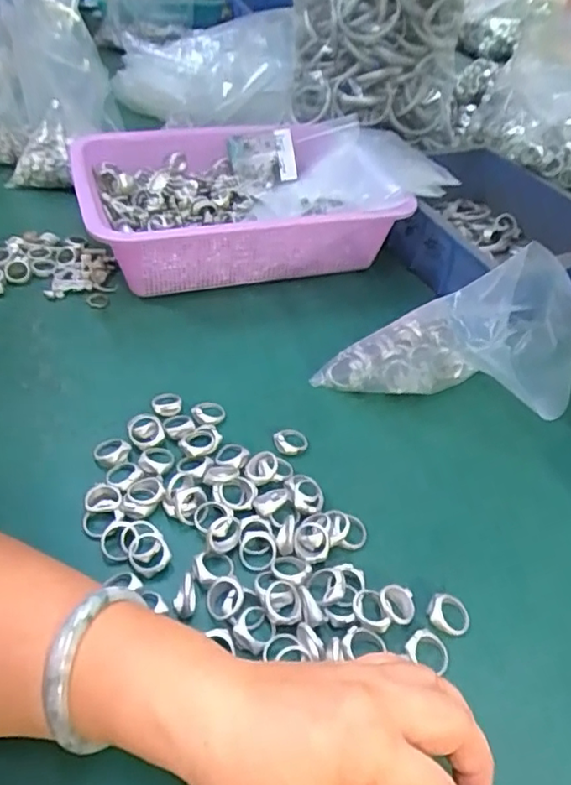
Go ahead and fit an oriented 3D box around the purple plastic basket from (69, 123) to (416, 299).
[{"bbox_3d":[-0.051,-0.188,0.599,0.297,0.086,0.223,-10,46,-16],"label":"purple plastic basket"}]

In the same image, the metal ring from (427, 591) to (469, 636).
[{"bbox_3d":[0.094,0.127,0.336,0.024,0.010,0.021,22,46,17],"label":"metal ring"}]

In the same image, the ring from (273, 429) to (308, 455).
[{"bbox_3d":[0.004,0.036,0.424,0.025,0.008,0.021,4,43,-2],"label":"ring"}]

